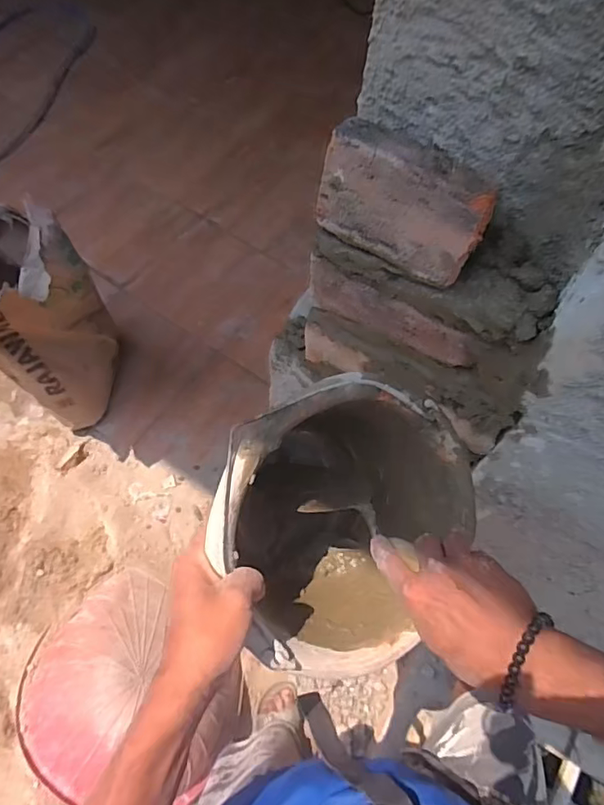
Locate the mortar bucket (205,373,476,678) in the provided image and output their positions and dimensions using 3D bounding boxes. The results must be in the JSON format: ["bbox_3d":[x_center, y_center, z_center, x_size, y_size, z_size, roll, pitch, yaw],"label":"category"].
[{"bbox_3d":[0.005,0.101,0.527,0.250,0.208,0.252,-2,95,-29],"label":"mortar bucket"}]

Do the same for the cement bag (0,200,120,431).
[{"bbox_3d":[-0.645,-0.183,1.252,0.264,0.539,0.301,20,63,7],"label":"cement bag"}]

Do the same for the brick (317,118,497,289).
[{"bbox_3d":[0.088,-0.174,0.455,0.141,0.094,0.049,28,64,11],"label":"brick"}]

